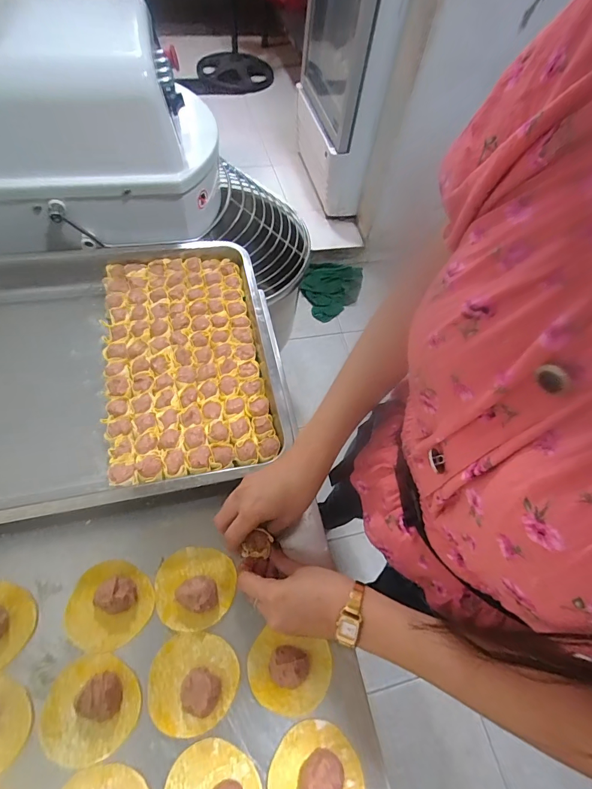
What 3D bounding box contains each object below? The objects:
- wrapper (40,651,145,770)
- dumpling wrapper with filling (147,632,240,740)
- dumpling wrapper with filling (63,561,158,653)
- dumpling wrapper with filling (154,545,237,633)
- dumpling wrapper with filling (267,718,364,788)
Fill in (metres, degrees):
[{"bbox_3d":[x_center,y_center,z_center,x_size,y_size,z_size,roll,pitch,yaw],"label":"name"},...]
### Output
[{"bbox_3d":[-0.188,0.283,0.346,0.080,0.023,0.078,2,58,-3],"label":"wrapper"},{"bbox_3d":[-0.097,0.269,0.364,0.081,0.021,0.077,-12,60,-12],"label":"dumpling wrapper with filling"},{"bbox_3d":[-0.192,0.211,0.392,0.080,0.017,0.081,2,58,-3],"label":"dumpling wrapper with filling"},{"bbox_3d":[-0.106,0.201,0.408,0.081,0.018,0.078,-10,59,-11],"label":"dumpling wrapper with filling"},{"bbox_3d":[0.018,0.337,0.341,0.081,0.021,0.075,2,58,-3],"label":"dumpling wrapper with filling"}]

